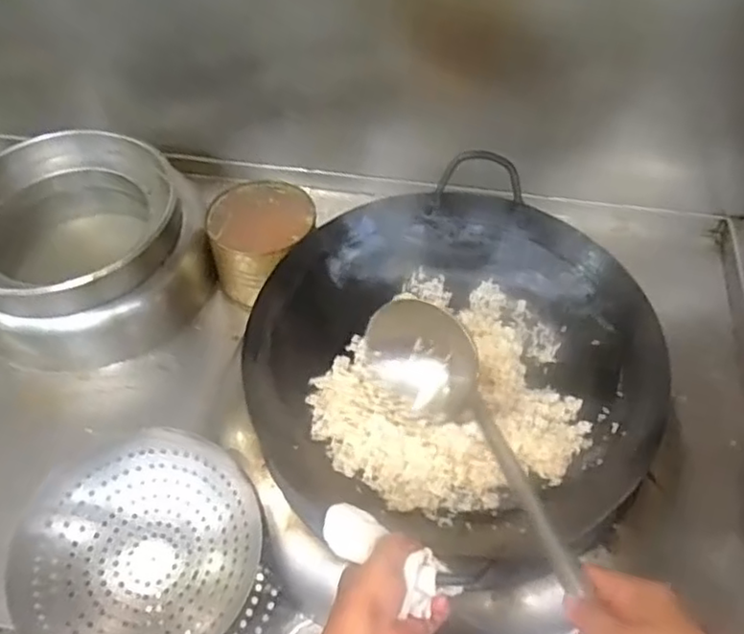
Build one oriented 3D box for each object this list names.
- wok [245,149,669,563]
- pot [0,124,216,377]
[{"bbox_3d":[0.083,0.037,0.748,0.407,0.119,0.388,-1,49,-1],"label":"wok"},{"bbox_3d":[-0.424,-0.105,0.976,0.303,0.182,0.323,36,58,27],"label":"pot"}]

